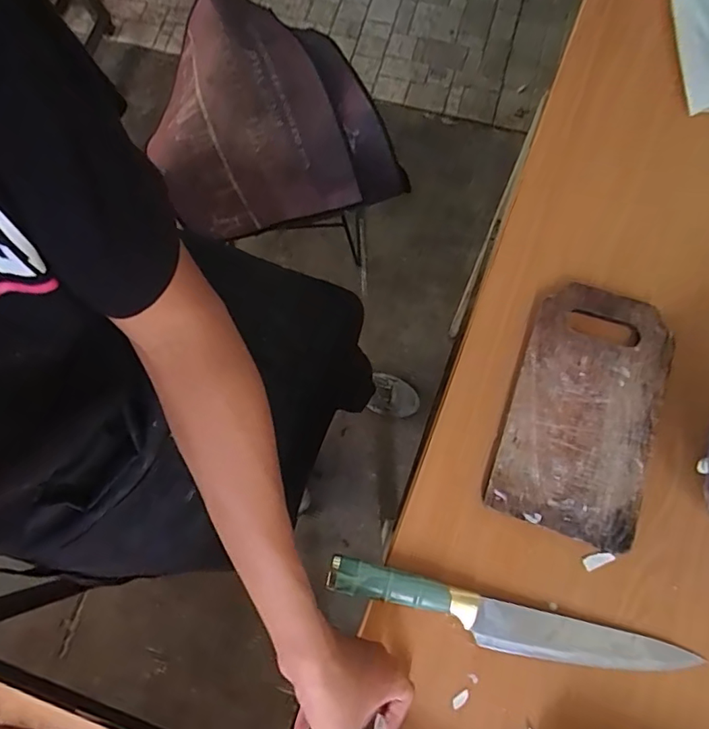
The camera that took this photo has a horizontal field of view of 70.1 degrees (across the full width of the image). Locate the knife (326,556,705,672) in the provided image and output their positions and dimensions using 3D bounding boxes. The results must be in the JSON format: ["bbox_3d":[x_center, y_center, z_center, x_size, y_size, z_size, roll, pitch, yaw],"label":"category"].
[{"bbox_3d":[0.129,0.224,0.432,0.310,0.021,0.041,14,77,4],"label":"knife"}]

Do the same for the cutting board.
[{"bbox_3d":[0.219,0.040,0.480,0.128,0.016,0.238,20,78,5],"label":"cutting board"}]

